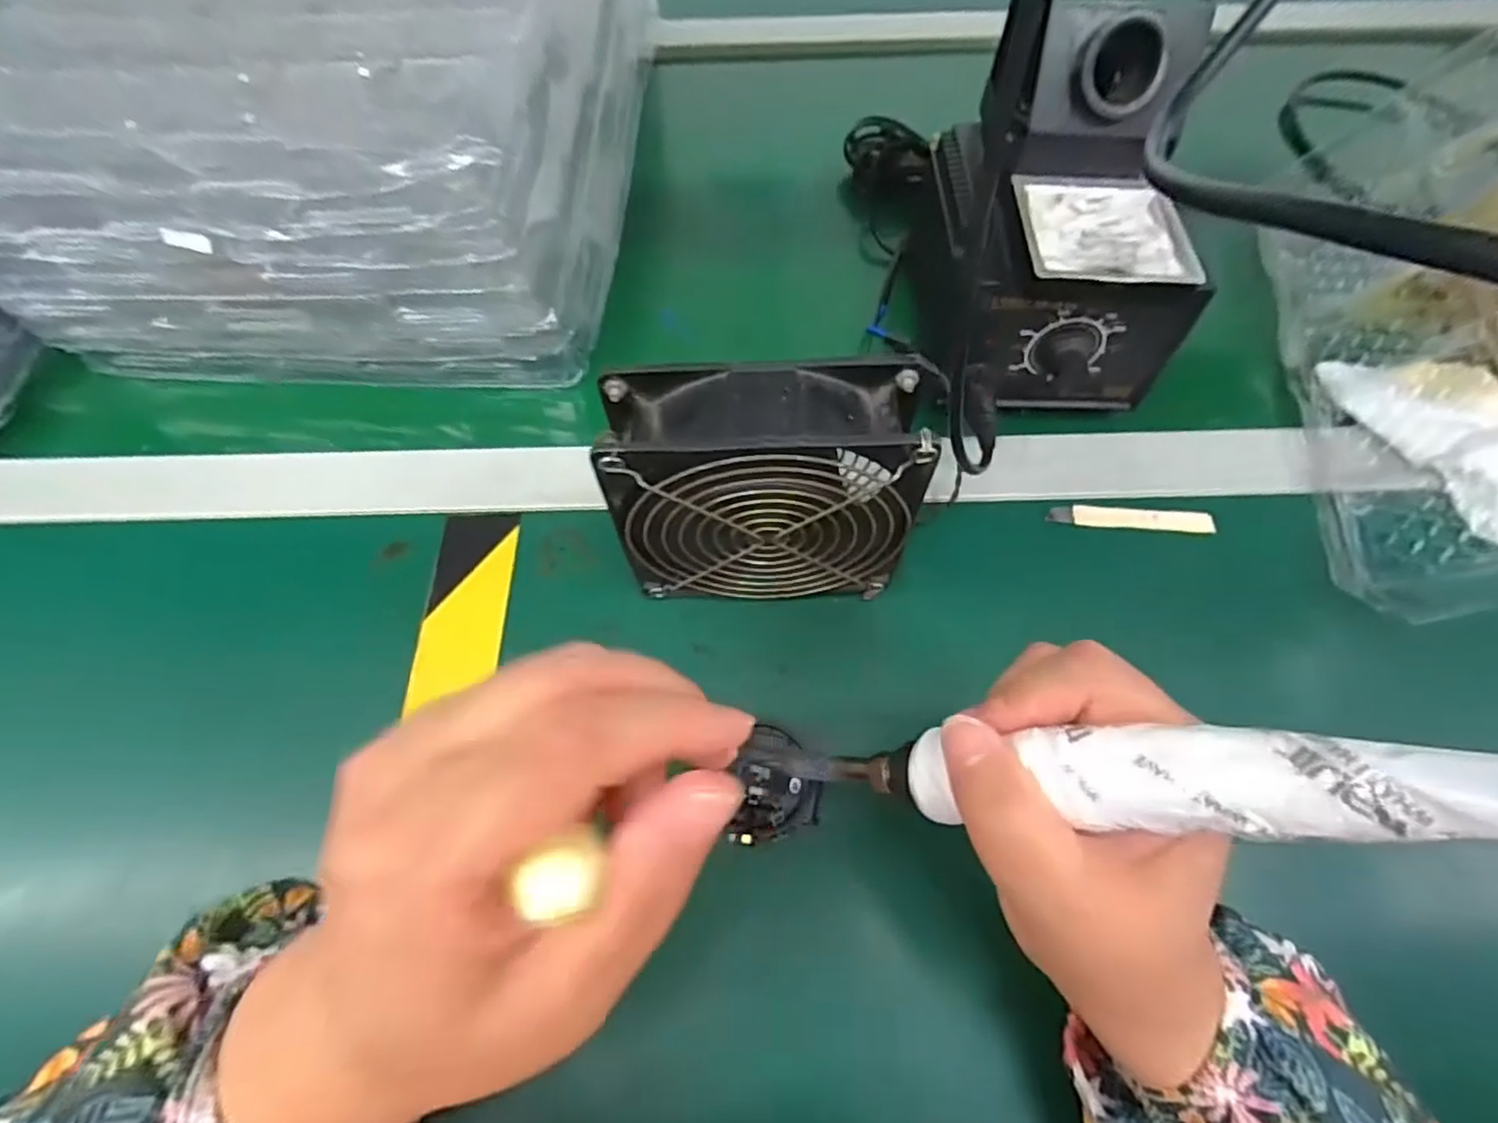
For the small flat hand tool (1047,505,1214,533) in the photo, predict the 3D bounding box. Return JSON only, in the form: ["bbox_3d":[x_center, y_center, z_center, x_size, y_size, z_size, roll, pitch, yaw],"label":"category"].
[{"bbox_3d":[0.198,-0.022,0.343,0.083,0.007,0.012,4,63,4],"label":"small flat hand tool"}]

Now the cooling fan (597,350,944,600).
[{"bbox_3d":[0.006,-0.026,0.277,0.119,0.120,0.047,-3,63,1],"label":"cooling fan"}]

